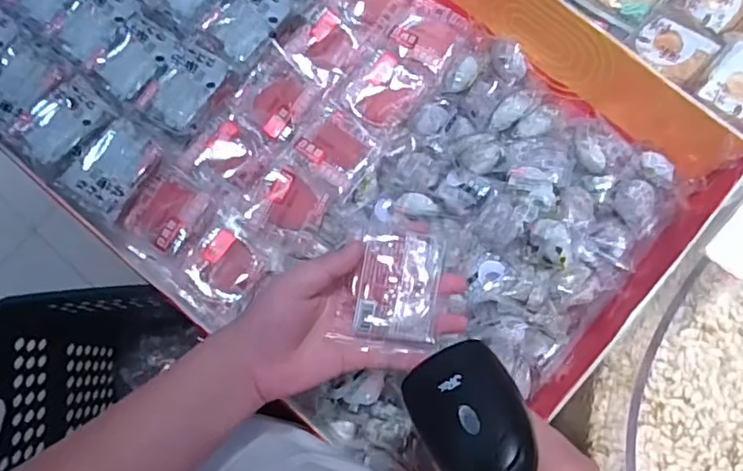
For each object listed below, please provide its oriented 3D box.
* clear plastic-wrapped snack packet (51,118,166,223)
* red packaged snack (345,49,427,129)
[{"bbox_3d":[-0.261,-0.071,0.607,0.071,0.010,0.092,36,82,6],"label":"clear plastic-wrapped snack packet"},{"bbox_3d":[0.013,-0.154,0.647,0.065,0.014,0.072,40,82,7],"label":"red packaged snack"}]

